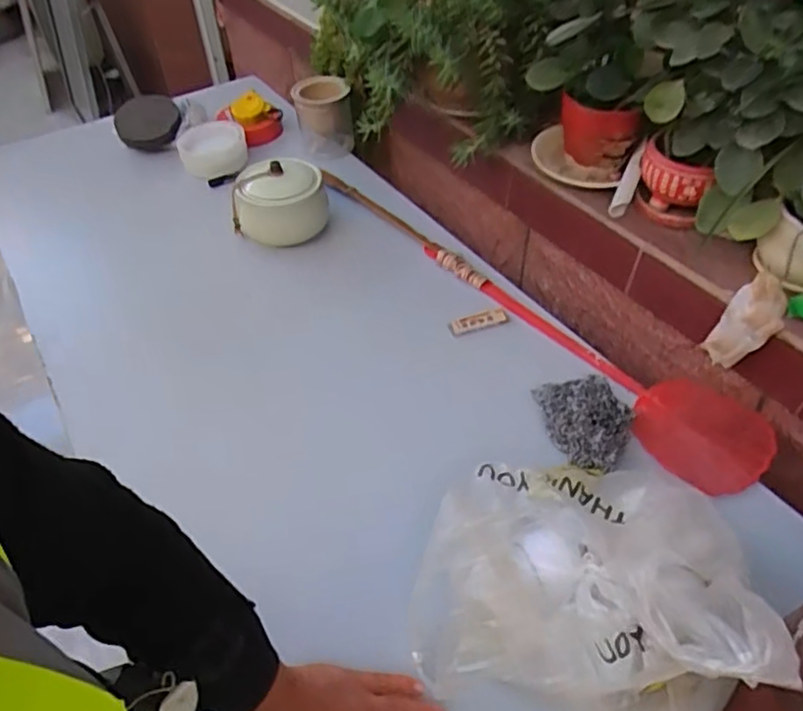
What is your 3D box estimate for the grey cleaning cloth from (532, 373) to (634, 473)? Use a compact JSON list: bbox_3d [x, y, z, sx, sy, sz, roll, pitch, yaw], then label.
[{"bbox_3d":[0.211,0.068,0.685,0.091,0.042,0.127,-10,48,-7],"label":"grey cleaning cloth"}]

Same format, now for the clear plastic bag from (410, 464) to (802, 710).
[{"bbox_3d":[0.136,0.164,0.505,0.242,0.168,0.214,5,48,6],"label":"clear plastic bag"}]

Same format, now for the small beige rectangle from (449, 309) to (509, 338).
[{"bbox_3d":[0.103,-0.046,0.822,0.075,0.010,0.023,-14,48,-11],"label":"small beige rectangle"}]

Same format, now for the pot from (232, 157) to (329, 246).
[{"bbox_3d":[-0.189,-0.230,0.954,0.137,0.105,0.135,-1,47,1],"label":"pot"}]

